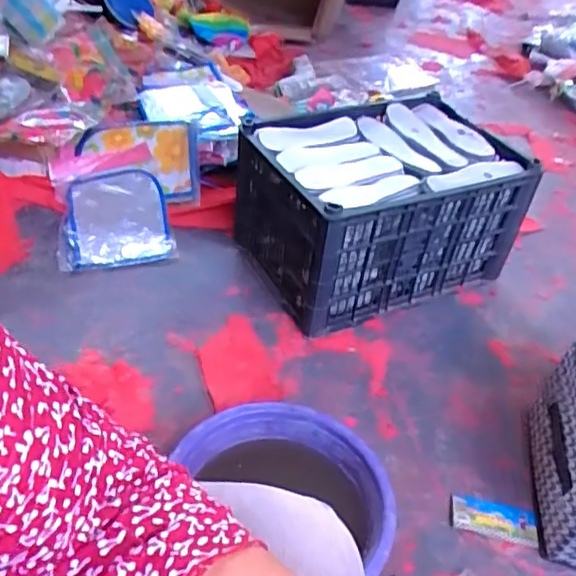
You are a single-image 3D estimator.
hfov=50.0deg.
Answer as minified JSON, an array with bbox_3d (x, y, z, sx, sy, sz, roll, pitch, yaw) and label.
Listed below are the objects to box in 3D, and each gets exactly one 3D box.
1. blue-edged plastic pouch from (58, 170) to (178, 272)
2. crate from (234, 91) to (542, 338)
[{"bbox_3d":[-0.387,-0.167,1.383,0.230,0.042,0.309,-6,42,-15],"label":"blue-edged plastic pouch"},{"bbox_3d":[0.170,-0.177,1.262,0.468,0.273,0.374,-15,46,-25],"label":"crate"}]

